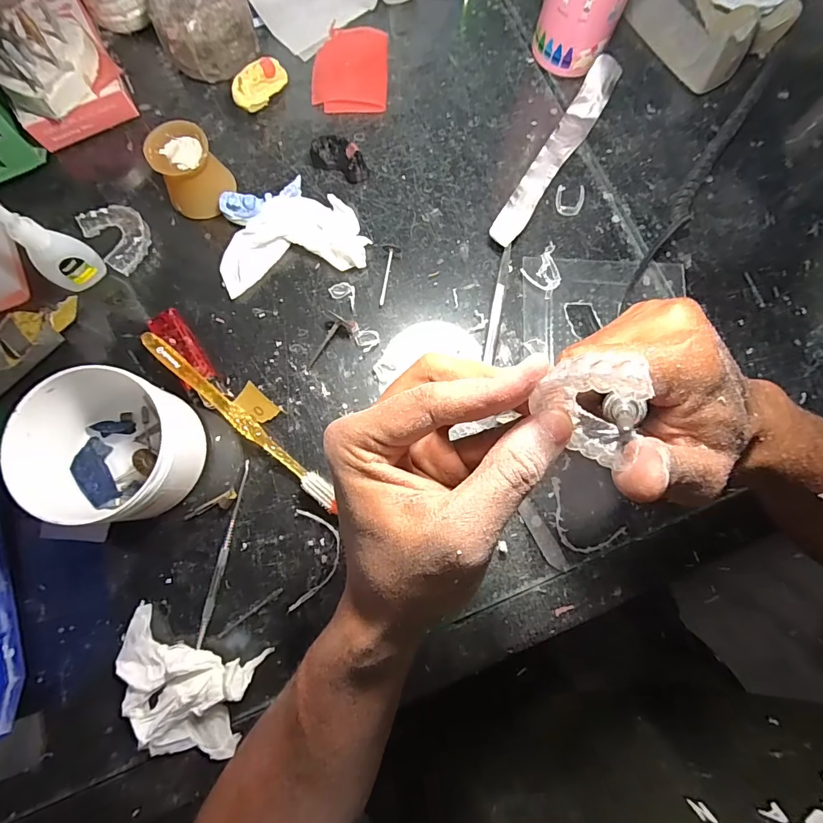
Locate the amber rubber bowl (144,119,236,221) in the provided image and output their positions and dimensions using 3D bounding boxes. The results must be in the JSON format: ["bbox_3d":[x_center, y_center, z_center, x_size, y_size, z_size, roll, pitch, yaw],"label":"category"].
[{"bbox_3d":[-0.166,-0.181,0.337,0.049,0.044,0.056,-31,81,-7],"label":"amber rubber bowl"}]

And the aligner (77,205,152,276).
[{"bbox_3d":[-0.225,-0.136,0.342,0.040,0.013,0.054,-40,82,-8],"label":"aligner"}]

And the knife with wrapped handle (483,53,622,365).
[{"bbox_3d":[0.103,-0.176,0.357,0.039,0.015,0.284,25,79,4],"label":"knife with wrapped handle"}]

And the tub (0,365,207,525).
[{"bbox_3d":[-0.190,0.026,0.283,0.093,0.059,0.087,11,79,1],"label":"tub"}]

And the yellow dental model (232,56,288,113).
[{"bbox_3d":[-0.123,-0.267,0.360,0.016,0.022,0.057,31,64,5],"label":"yellow dental model"}]

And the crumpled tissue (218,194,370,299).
[{"bbox_3d":[-0.093,-0.132,0.342,0.109,0.018,0.062,-12,79,-4],"label":"crumpled tissue"}]

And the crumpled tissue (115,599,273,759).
[{"bbox_3d":[-0.145,0.173,0.274,0.086,0.021,0.068,17,79,2],"label":"crumpled tissue"}]

